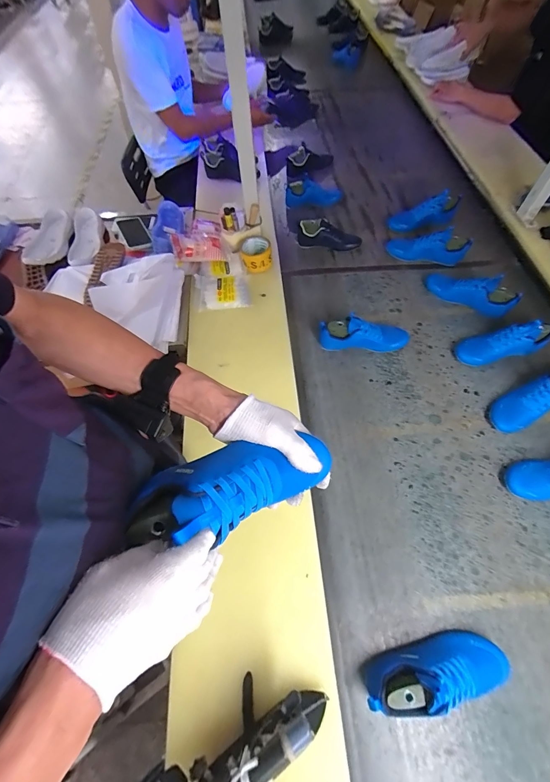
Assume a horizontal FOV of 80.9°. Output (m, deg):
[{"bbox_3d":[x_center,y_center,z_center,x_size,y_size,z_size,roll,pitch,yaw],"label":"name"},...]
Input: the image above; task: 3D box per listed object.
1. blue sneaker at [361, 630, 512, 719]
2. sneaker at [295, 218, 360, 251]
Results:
[{"bbox_3d":[0.277,0.478,0.539,0.253,0.095,0.091,-8,62,-4],"label":"blue sneaker"},{"bbox_3d":[0.180,-0.516,1.061,0.208,0.083,0.071,0,62,0],"label":"sneaker"}]

